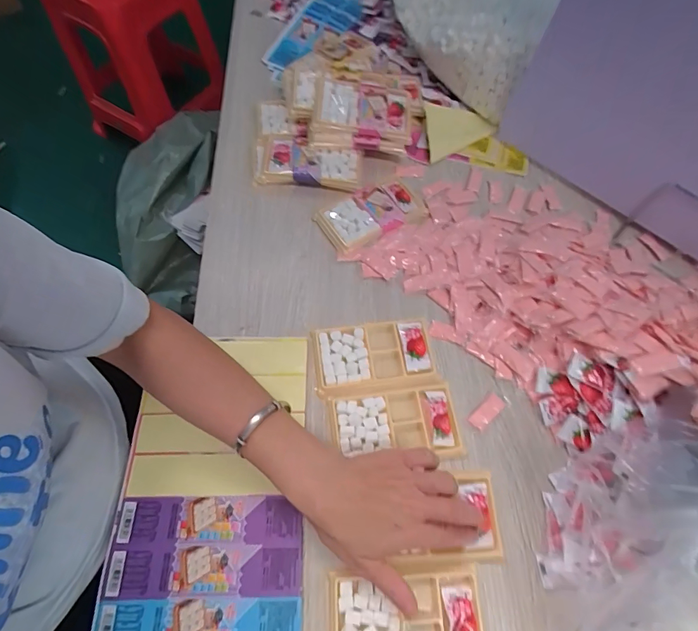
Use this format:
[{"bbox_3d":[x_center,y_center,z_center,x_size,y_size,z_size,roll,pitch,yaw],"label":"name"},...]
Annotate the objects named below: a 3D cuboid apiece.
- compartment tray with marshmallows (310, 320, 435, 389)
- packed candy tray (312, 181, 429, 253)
[{"bbox_3d":[0.028,0.042,0.431,0.130,0.011,0.067,-5,65,-4],"label":"compartment tray with marshmallows"},{"bbox_3d":[0.032,-0.135,0.507,0.137,0.016,0.071,-30,69,-15],"label":"packed candy tray"}]

